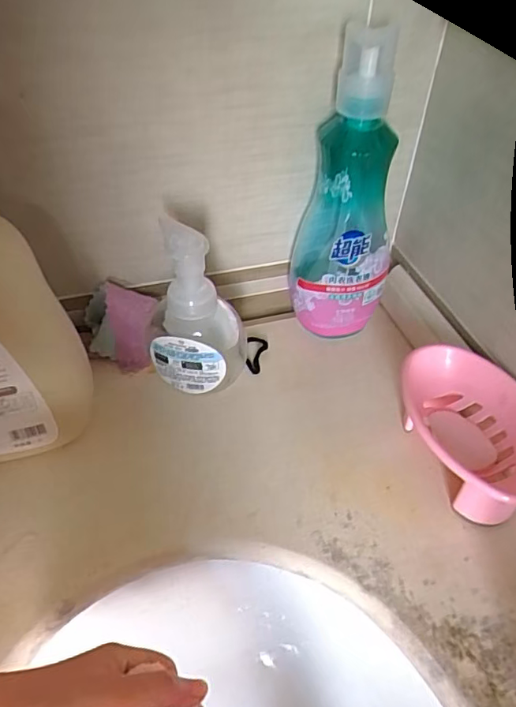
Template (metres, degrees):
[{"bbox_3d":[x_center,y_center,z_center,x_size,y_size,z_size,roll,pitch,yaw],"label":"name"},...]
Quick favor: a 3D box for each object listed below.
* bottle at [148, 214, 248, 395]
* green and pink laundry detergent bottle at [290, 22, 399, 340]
[{"bbox_3d":[-0.060,-0.034,0.483,0.079,0.162,0.071,-6,46,-8],"label":"bottle"},{"bbox_3d":[0.084,-0.134,0.500,0.087,0.288,0.054,1,45,0],"label":"green and pink laundry detergent bottle"}]

